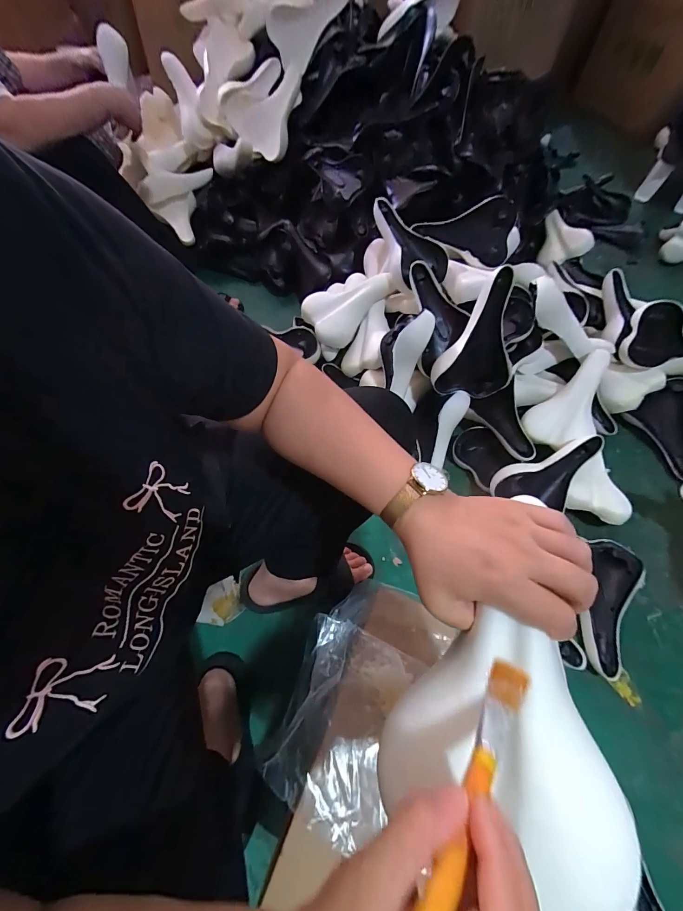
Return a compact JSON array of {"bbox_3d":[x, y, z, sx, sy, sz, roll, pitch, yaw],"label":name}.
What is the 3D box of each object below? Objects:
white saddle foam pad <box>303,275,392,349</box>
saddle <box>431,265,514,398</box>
[{"bbox_3d":[0.018,-0.386,0.946,0.240,0.136,0.130,-8,60,-7],"label":"white saddle foam pad"},{"bbox_3d":[0.307,-0.236,0.740,0.164,0.269,0.066,20,30,-4],"label":"saddle"}]

